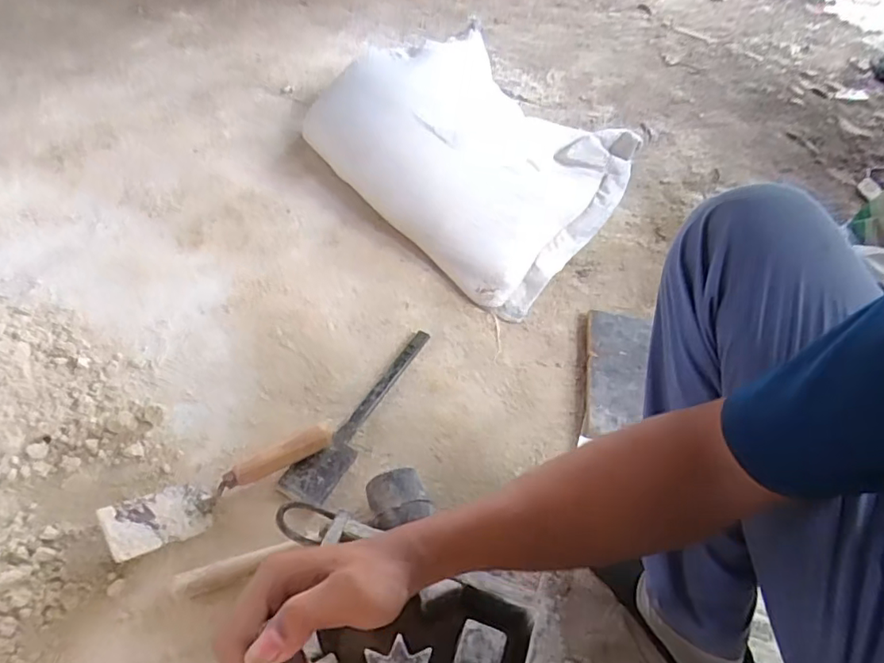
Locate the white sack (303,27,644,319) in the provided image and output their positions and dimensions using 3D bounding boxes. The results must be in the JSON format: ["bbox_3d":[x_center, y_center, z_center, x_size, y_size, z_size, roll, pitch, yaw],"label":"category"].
[{"bbox_3d":[0.058,-0.349,1.067,0.536,0.200,0.472,32,54,20],"label":"white sack"}]

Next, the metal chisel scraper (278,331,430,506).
[{"bbox_3d":[-0.105,0.105,0.784,0.063,0.013,0.316,25,52,15],"label":"metal chisel scraper"}]

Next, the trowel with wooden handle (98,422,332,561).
[{"bbox_3d":[-0.265,0.181,0.676,0.264,0.054,0.070,-30,59,-28],"label":"trowel with wooden handle"}]

